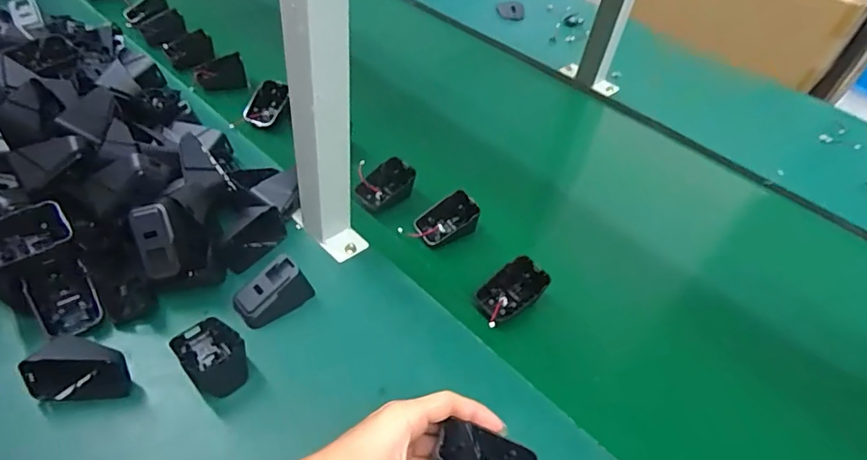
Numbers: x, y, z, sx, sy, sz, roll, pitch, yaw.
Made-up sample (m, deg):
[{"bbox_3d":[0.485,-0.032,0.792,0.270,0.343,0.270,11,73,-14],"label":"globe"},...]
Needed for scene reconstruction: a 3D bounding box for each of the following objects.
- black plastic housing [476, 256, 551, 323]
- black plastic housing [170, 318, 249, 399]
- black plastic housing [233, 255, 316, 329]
[{"bbox_3d":[0.080,0.063,0.528,0.072,0.033,0.046,-28,54,-30],"label":"black plastic housing"},{"bbox_3d":[-0.191,0.103,0.437,0.073,0.039,0.044,37,52,27],"label":"black plastic housing"},{"bbox_3d":[-0.153,0.058,0.488,0.036,0.034,0.068,35,51,25],"label":"black plastic housing"}]

